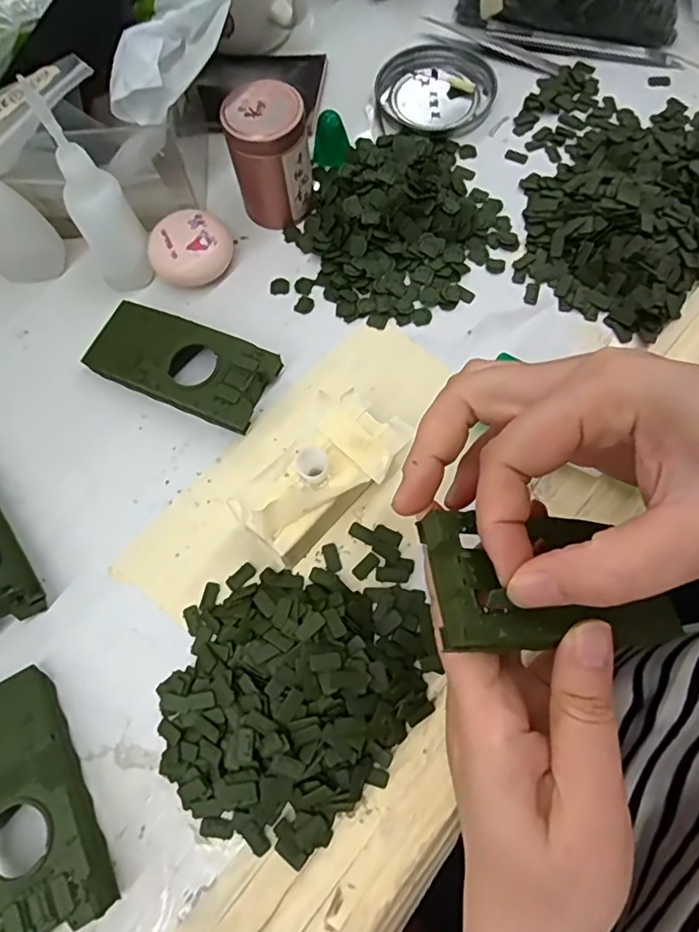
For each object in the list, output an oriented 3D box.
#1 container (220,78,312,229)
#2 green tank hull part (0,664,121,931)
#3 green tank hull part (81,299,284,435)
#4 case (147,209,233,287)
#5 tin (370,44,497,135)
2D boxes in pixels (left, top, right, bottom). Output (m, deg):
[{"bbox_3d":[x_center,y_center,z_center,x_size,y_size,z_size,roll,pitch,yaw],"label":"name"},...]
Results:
[{"bbox_3d":[-0.046,-0.179,0.326,0.042,0.064,0.040,-1,70,2],"label":"container"},{"bbox_3d":[-0.139,0.146,0.241,0.046,0.020,0.102,-30,72,-8],"label":"green tank hull part"},{"bbox_3d":[-0.094,-0.057,0.310,0.104,0.021,0.047,23,73,11],"label":"green tank hull part"},{"bbox_3d":[-0.094,-0.128,0.334,0.047,0.024,0.042,-22,71,-5],"label":"case"},{"bbox_3d":[0.057,-0.254,0.383,0.076,0.012,0.079,-1,70,2],"label":"tin"}]

